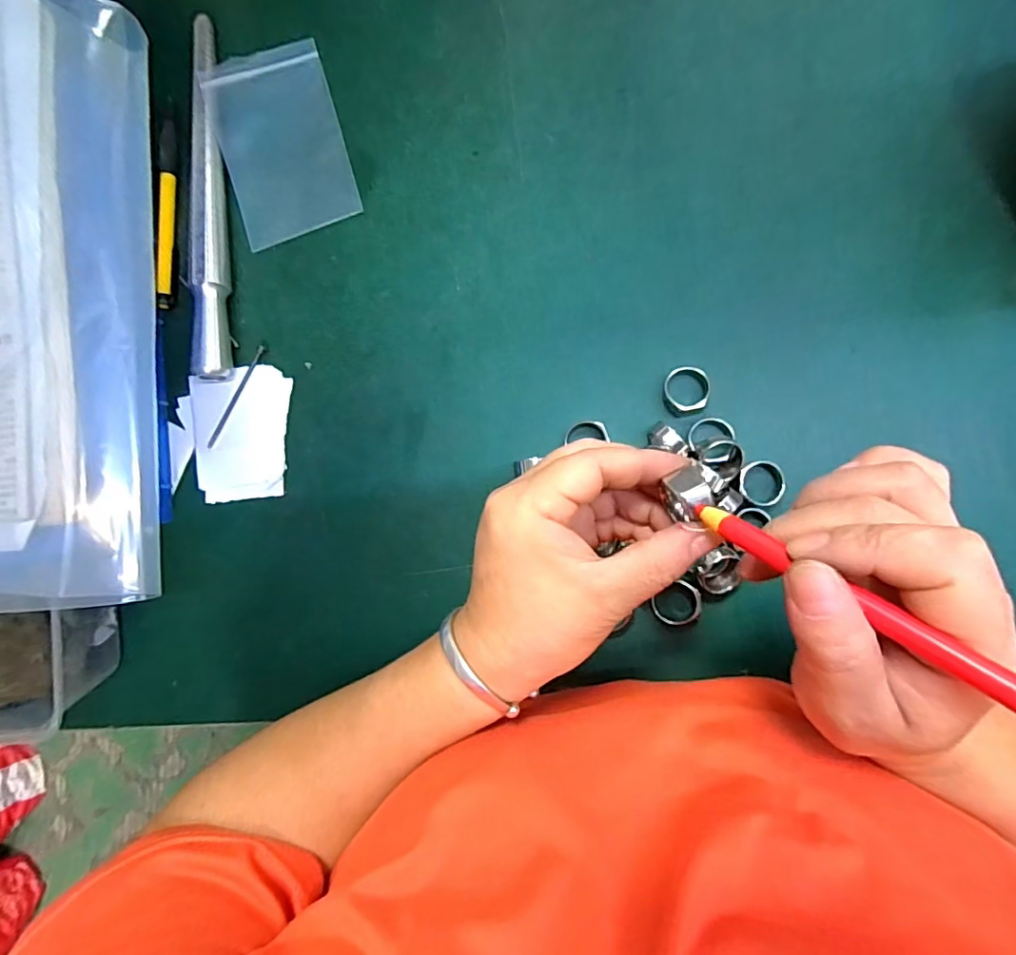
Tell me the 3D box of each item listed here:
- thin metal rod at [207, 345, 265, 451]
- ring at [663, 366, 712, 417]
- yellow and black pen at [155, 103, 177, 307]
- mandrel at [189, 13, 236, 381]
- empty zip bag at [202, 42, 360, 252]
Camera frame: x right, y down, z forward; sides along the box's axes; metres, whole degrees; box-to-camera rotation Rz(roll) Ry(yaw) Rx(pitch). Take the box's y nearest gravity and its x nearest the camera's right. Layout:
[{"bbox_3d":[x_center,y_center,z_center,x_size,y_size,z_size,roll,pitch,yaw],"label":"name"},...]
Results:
[{"bbox_3d":[-0.178,-0.053,0.352,0.004,0.004,0.075,30,92,8],"label":"thin metal rod"},{"bbox_3d":[0.104,-0.050,0.312,0.027,0.012,0.028,0,87,8],"label":"ring"},{"bbox_3d":[-0.225,-0.177,0.355,0.009,0.010,0.129,1,88,8],"label":"yellow and black pen"},{"bbox_3d":[-0.192,-0.181,0.347,0.017,0.022,0.236,-3,87,8],"label":"mandrel"},{"bbox_3d":[-0.148,-0.219,0.348,0.077,0.015,0.123,-16,85,7],"label":"empty zip bag"}]

